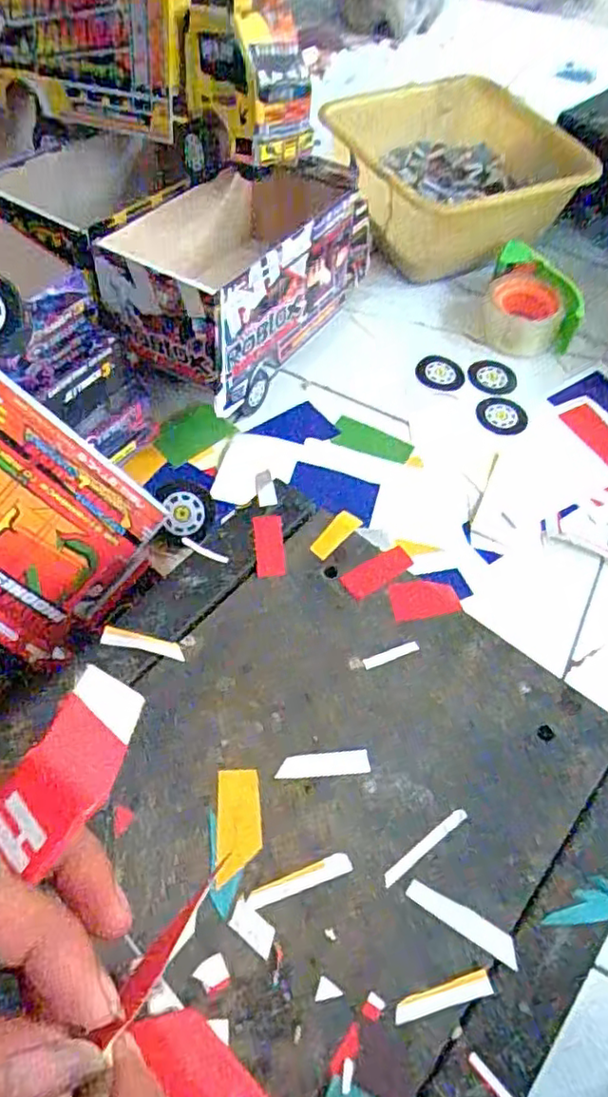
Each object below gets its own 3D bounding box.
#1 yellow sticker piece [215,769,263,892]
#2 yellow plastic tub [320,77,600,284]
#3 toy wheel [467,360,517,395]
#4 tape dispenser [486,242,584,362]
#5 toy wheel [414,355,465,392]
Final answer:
[{"bbox_3d":[-0.030,0.127,0.299,0.020,0.004,0.048,-1,58,-3],"label":"yellow sticker piece"},{"bbox_3d":[0.190,-0.481,0.851,0.255,0.118,0.283,-22,62,-15],"label":"yellow plastic tub"},{"bbox_3d":[0.221,-0.201,0.762,0.055,0.006,0.049,7,58,2],"label":"toy wheel"},{"bbox_3d":[0.271,-0.288,0.777,0.108,0.062,0.114,14,59,6],"label":"tape dispenser"},{"bbox_3d":[0.160,-0.206,0.762,0.056,0.012,0.049,13,58,5],"label":"toy wheel"}]

